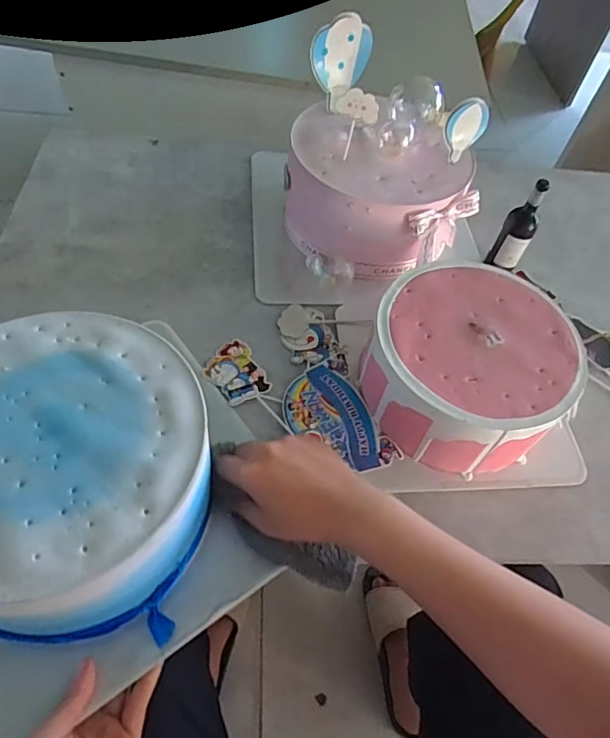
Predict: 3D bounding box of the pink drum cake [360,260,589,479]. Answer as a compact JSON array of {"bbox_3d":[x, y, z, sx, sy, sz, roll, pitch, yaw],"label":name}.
[{"bbox_3d":[0.145,-0.003,0.461,0.168,0.086,0.163,3,55,-4],"label":"pink drum cake"}]

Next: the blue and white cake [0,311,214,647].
[{"bbox_3d":[-0.166,0.071,0.358,0.193,0.096,0.196,3,51,-4],"label":"blue and white cake"}]

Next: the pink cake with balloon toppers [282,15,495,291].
[{"bbox_3d":[0.080,-0.214,0.547,0.189,0.189,0.184,2,55,-5],"label":"pink cake with balloon toppers"}]

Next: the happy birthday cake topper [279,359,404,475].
[{"bbox_3d":[0.026,0.046,0.467,0.072,0.005,0.112,-25,64,-18],"label":"happy birthday cake topper"}]

